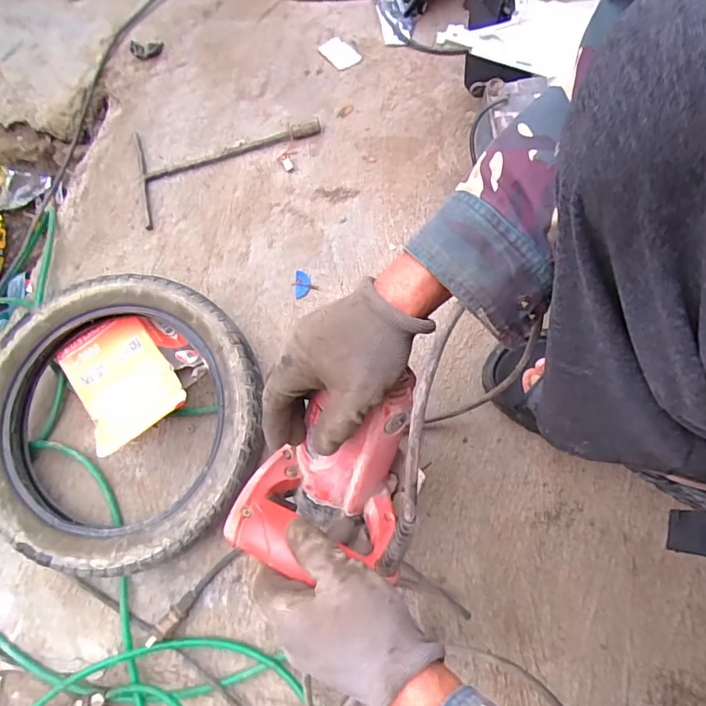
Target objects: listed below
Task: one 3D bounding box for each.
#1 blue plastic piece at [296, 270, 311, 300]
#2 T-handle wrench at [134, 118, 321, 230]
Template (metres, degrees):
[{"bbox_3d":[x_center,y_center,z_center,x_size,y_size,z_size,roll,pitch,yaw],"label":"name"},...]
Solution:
[{"bbox_3d":[-0.067,-0.092,0.633,0.019,0.006,0.043,-4,63,3],"label":"blue plastic piece"},{"bbox_3d":[-0.185,-0.291,0.700,0.283,0.013,0.160,-14,73,6],"label":"T-handle wrench"}]

